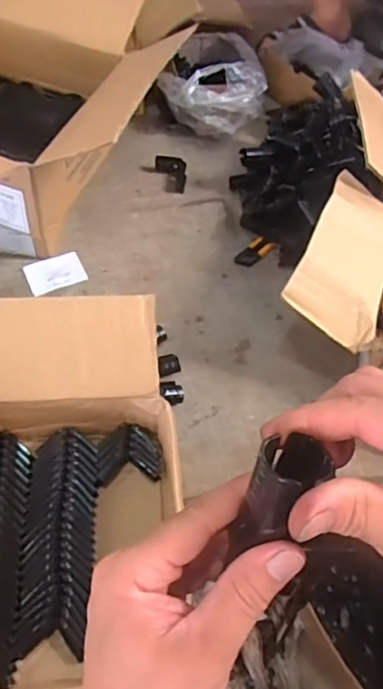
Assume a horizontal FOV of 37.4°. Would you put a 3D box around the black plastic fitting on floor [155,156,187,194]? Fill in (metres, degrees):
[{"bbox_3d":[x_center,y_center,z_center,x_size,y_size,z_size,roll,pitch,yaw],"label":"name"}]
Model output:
[{"bbox_3d":[-0.040,-0.334,1.108,0.058,0.019,0.082,-1,59,-3],"label":"black plastic fitting on floor"}]

